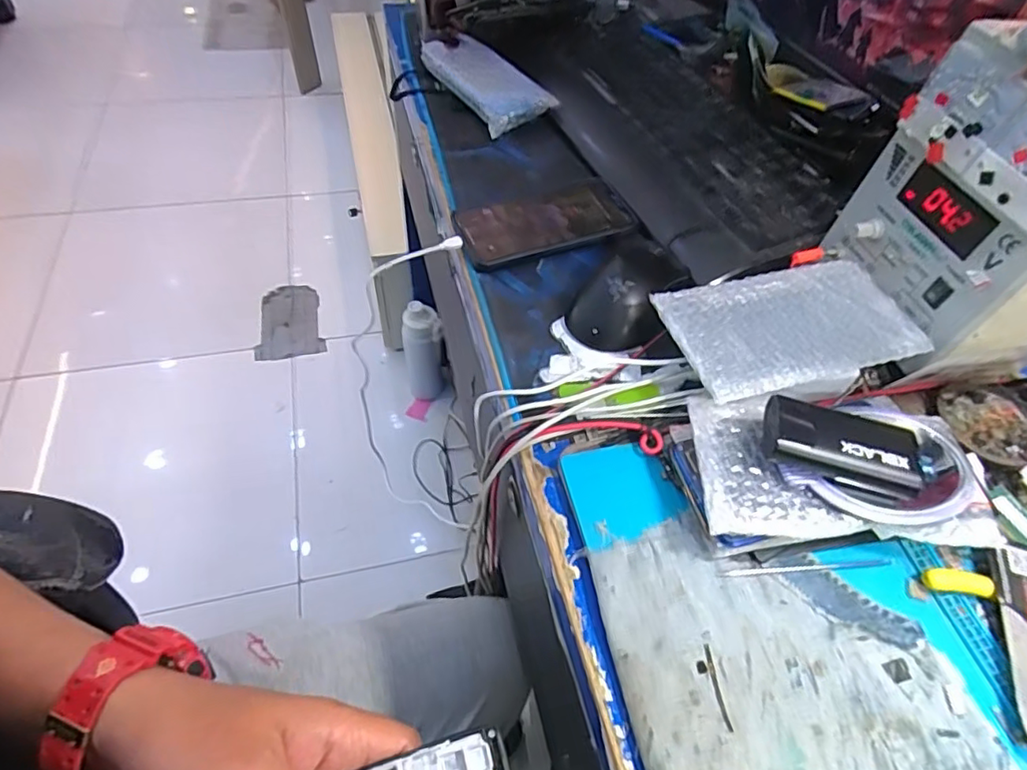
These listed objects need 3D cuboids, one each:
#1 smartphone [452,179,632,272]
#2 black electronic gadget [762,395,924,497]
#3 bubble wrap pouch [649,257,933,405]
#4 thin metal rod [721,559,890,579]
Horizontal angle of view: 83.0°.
[{"bbox_3d":[0.028,-0.151,0.533,0.155,0.012,0.080,-18,57,-17],"label":"smartphone"},{"bbox_3d":[0.195,0.036,0.349,0.081,0.027,0.044,17,54,8],"label":"black electronic gadget"},{"bbox_3d":[0.198,-0.044,0.414,0.177,0.008,0.097,-12,54,-14],"label":"bubble wrap pouch"},{"bbox_3d":[0.179,0.111,0.352,0.110,0.004,0.005,-2,54,-6],"label":"thin metal rod"}]

